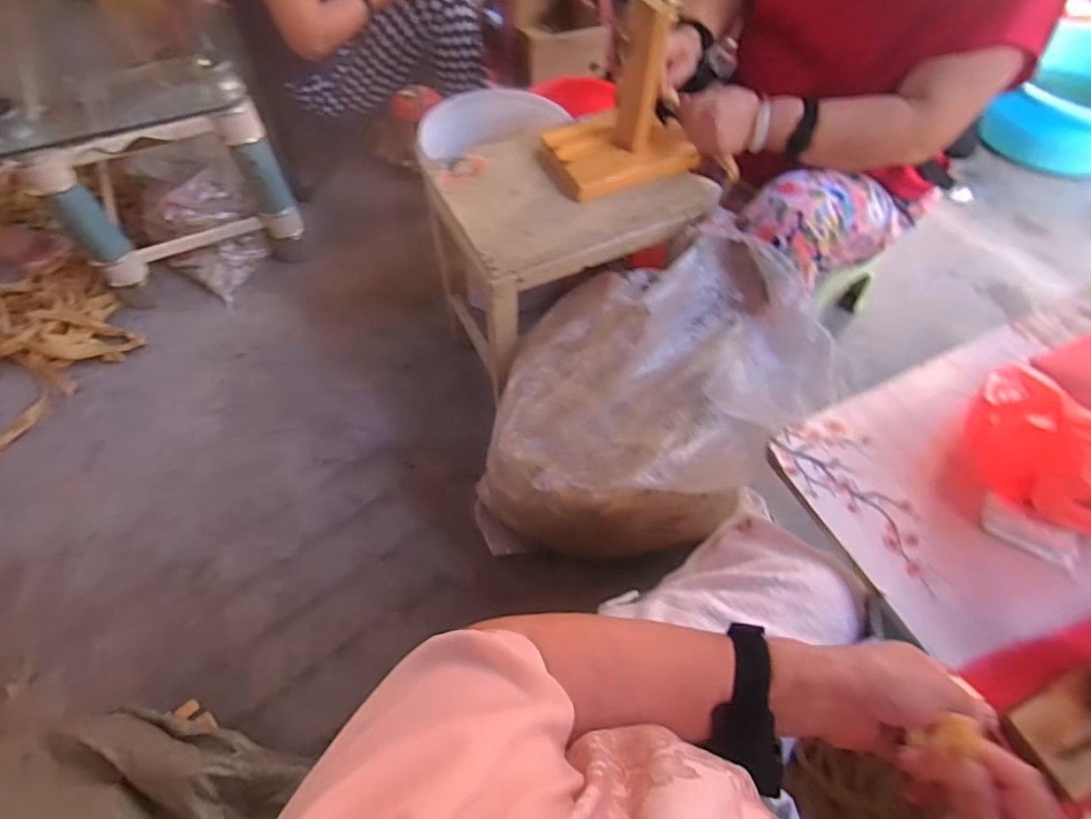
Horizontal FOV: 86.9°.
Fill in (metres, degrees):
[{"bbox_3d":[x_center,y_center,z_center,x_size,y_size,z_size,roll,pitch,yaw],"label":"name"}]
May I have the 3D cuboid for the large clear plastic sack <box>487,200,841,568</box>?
[{"bbox_3d":[0.149,0.010,0.911,0.544,0.398,0.347,-17,61,-11],"label":"large clear plastic sack"}]

